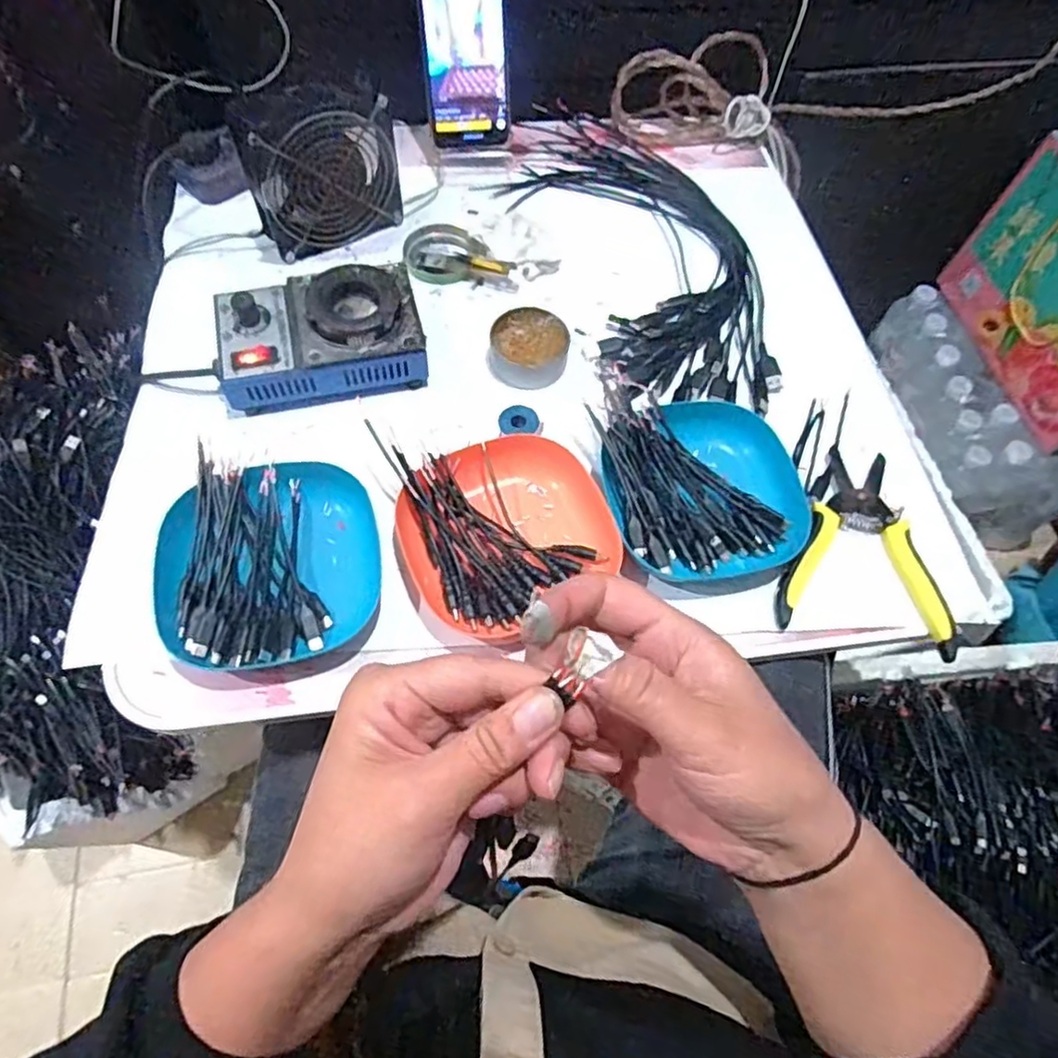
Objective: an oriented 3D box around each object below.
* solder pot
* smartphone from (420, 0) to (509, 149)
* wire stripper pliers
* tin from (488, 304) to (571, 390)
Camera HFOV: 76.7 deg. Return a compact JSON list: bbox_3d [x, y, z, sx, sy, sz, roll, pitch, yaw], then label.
[{"bbox_3d":[-0.160,-0.151,0.517,0.151,0.062,0.097,-11,65,-8],"label":"solder pot"},{"bbox_3d":[-0.057,-0.437,0.600,0.075,0.161,0.014,-6,38,-7],"label":"smartphone"},{"bbox_3d":[0.242,0.009,0.483,0.116,0.017,0.154,13,64,3],"label":"wire stripper pliers"},{"bbox_3d":[0.000,-0.147,0.545,0.063,0.026,0.061,1,64,-3],"label":"tin"}]

